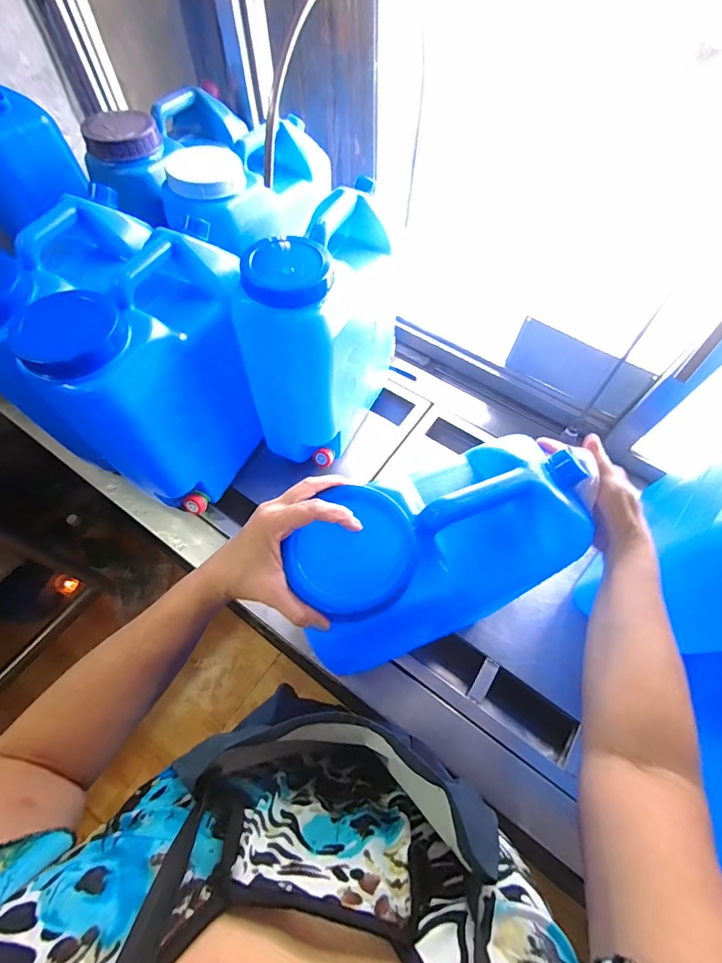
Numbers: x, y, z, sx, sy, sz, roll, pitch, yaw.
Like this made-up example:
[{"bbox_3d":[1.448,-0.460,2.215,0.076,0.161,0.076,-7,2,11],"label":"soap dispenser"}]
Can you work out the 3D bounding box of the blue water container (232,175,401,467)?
[{"bbox_3d":[-0.053,-0.263,0.752,0.153,0.398,0.359,24,64,12],"label":"blue water container"}]

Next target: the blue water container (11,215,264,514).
[{"bbox_3d":[-0.289,-0.153,0.694,0.147,0.391,0.319,29,65,14],"label":"blue water container"}]

